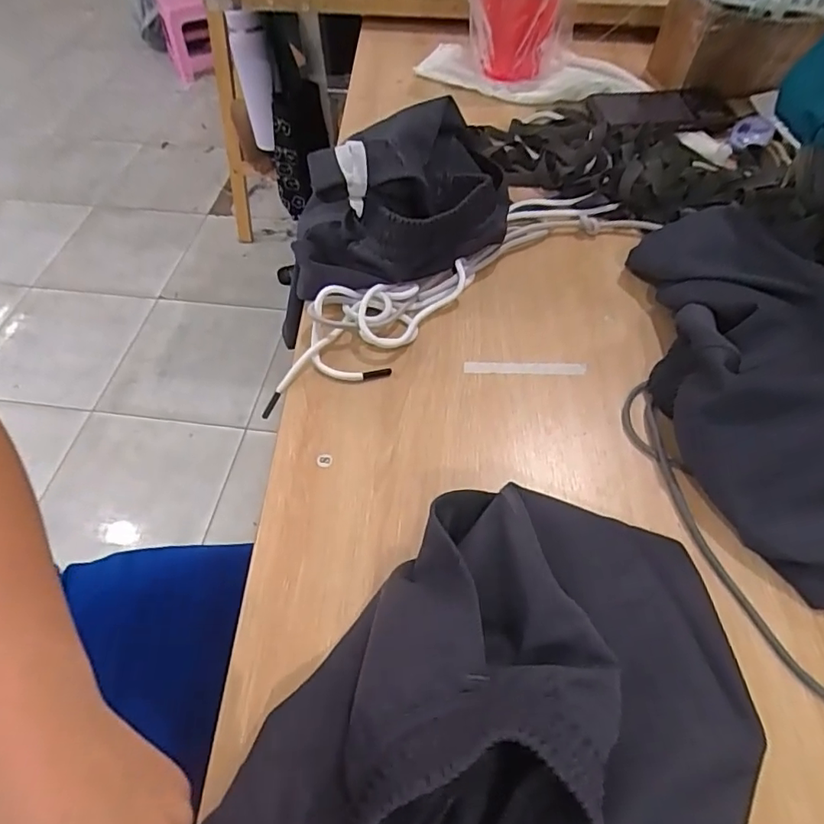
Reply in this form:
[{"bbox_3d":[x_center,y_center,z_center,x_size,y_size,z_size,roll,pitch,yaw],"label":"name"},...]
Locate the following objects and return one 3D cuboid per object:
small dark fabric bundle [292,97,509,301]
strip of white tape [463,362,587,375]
[{"bbox_3d":[-0.009,-0.204,0.509,0.193,0.094,0.209,3,57,4],"label":"small dark fabric bundle"},{"bbox_3d":[0.093,-0.036,0.450,0.098,0.004,0.011,1,68,2],"label":"strip of white tape"}]

